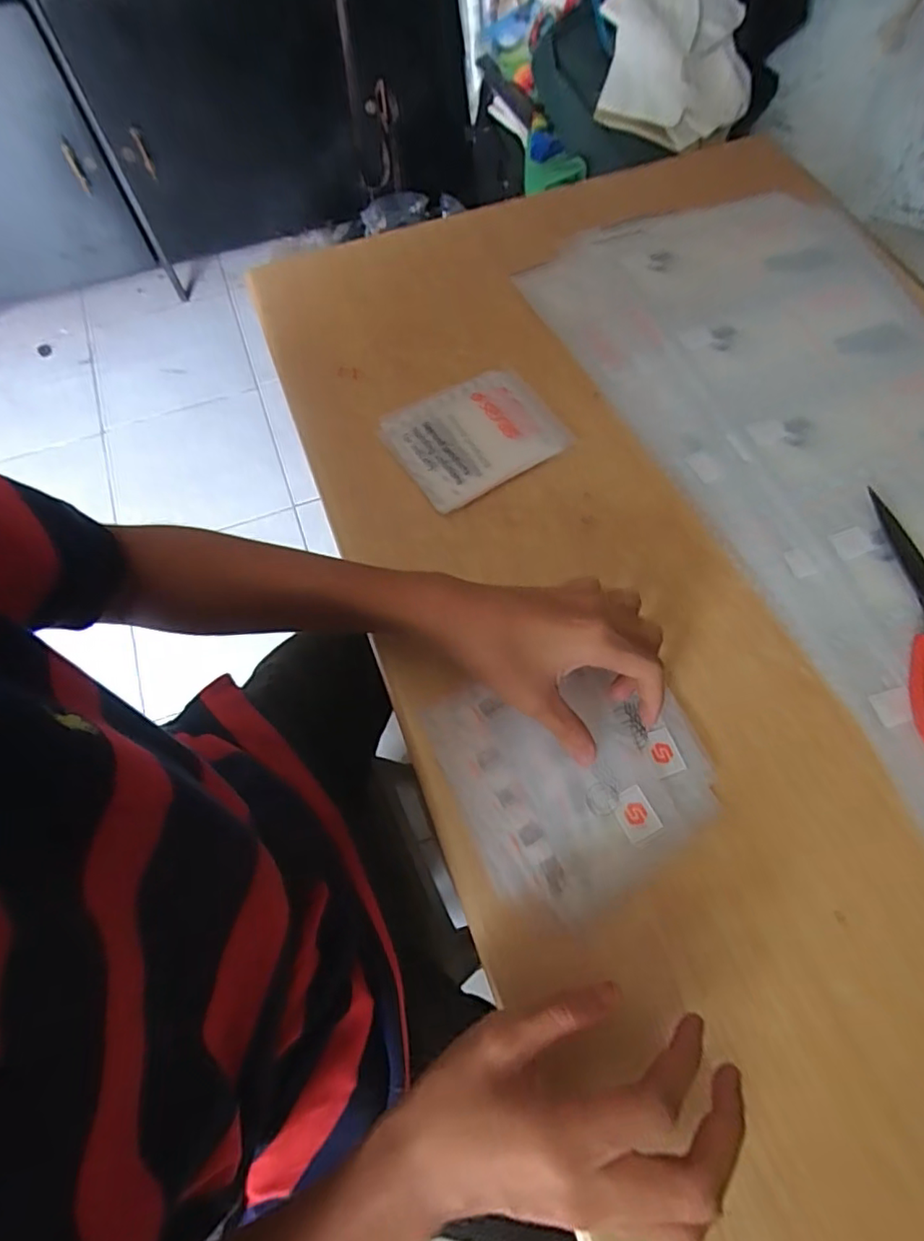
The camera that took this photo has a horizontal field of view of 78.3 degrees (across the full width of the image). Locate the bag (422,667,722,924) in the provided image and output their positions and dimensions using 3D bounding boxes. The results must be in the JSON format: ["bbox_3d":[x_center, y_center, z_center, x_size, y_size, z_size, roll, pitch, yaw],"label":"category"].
[{"bbox_3d":[0.072,0.090,0.348,0.151,0.009,0.139,-22,67,-8],"label":"bag"}]

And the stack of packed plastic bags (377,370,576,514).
[{"bbox_3d":[0.011,-0.150,0.454,0.127,0.009,0.100,-30,69,-11],"label":"stack of packed plastic bags"}]

